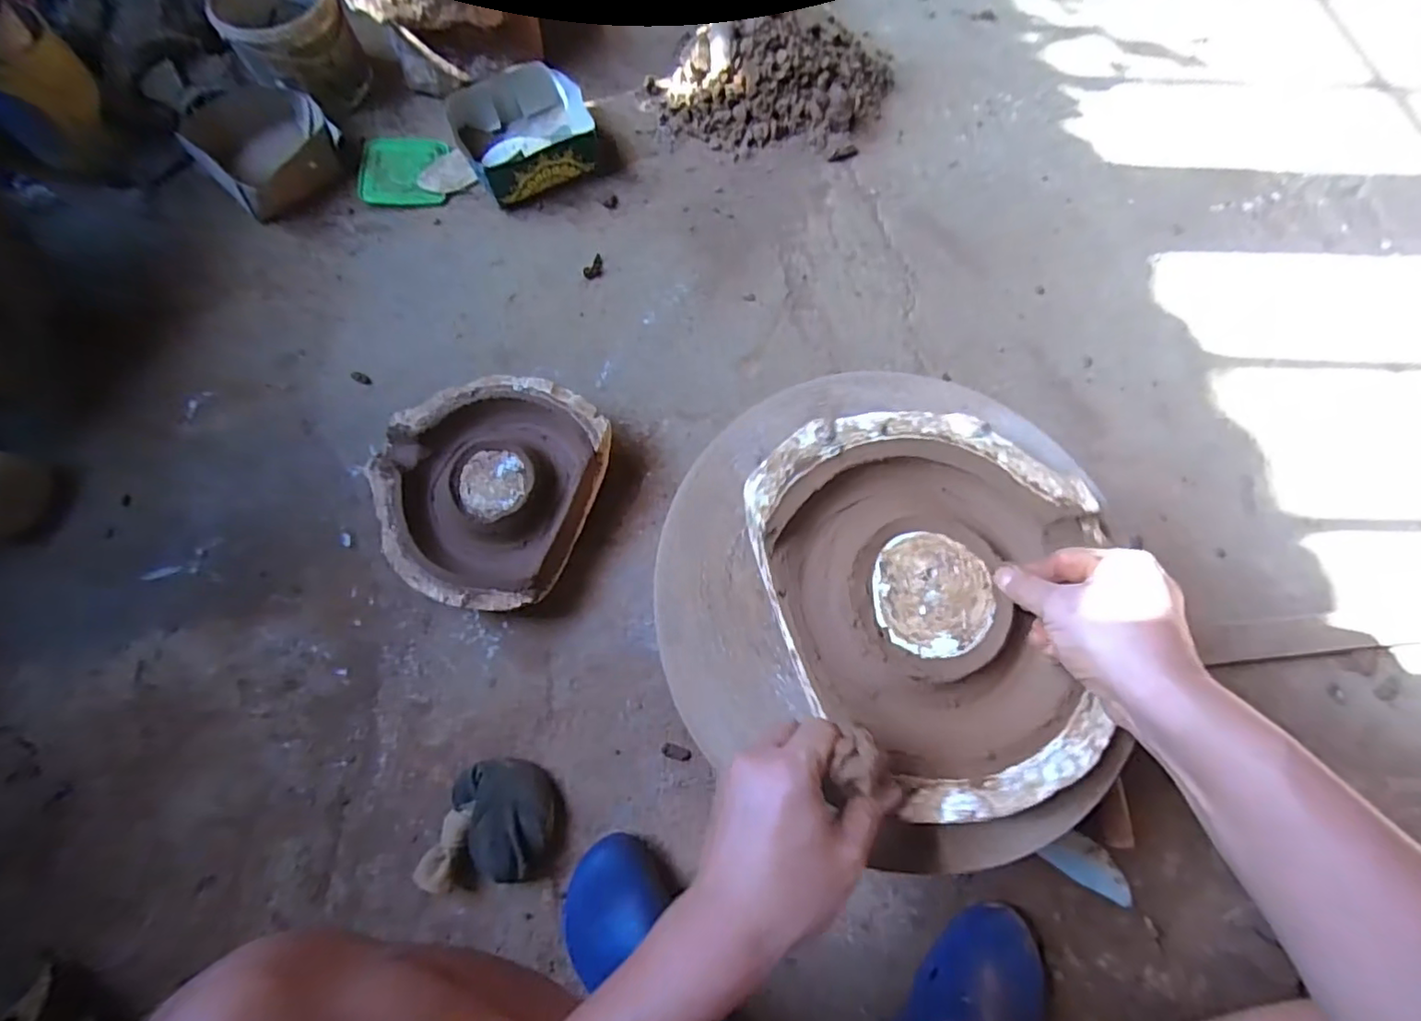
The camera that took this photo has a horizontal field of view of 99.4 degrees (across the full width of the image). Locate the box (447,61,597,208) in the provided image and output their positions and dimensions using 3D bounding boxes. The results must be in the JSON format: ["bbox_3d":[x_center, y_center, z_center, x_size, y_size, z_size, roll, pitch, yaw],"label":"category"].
[{"bbox_3d":[-0.299,-0.617,0.977,0.205,0.068,0.222,-26,75,-9],"label":"box"}]

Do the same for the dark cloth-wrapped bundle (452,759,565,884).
[{"bbox_3d":[-0.222,0.345,0.679,0.104,0.054,0.134,-26,75,-8],"label":"dark cloth-wrapped bundle"}]

